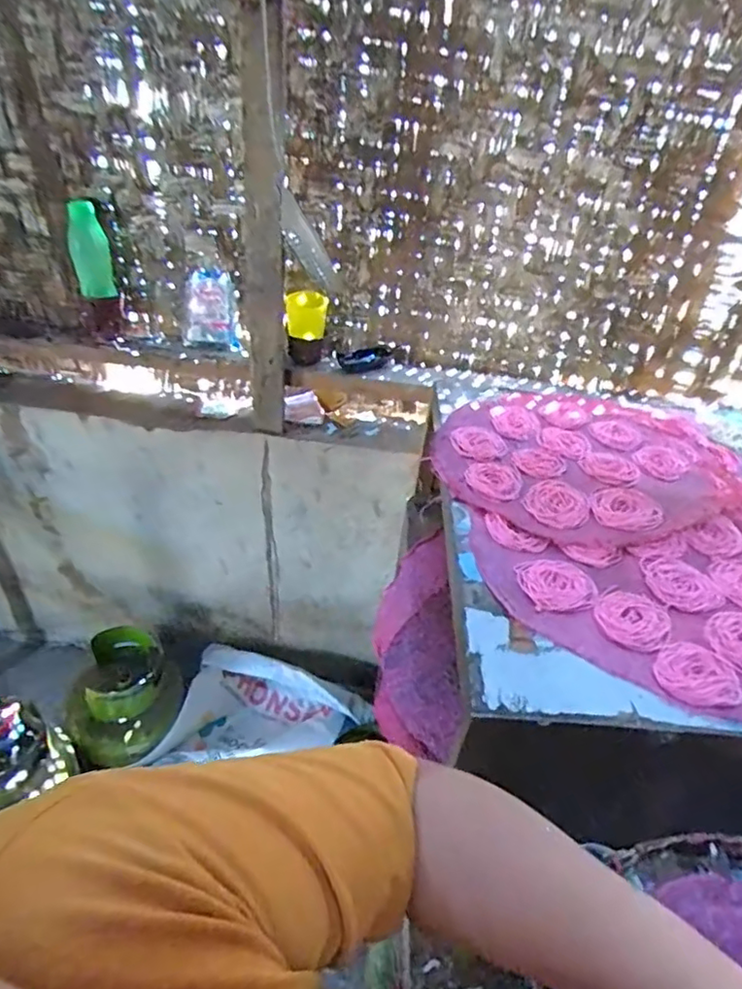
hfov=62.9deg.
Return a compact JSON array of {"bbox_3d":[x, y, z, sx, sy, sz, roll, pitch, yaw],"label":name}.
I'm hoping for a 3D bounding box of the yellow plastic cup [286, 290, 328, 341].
[{"bbox_3d":[-0.122,-0.336,1.141,0.077,0.069,0.060,2,38,-6],"label":"yellow plastic cup"}]

